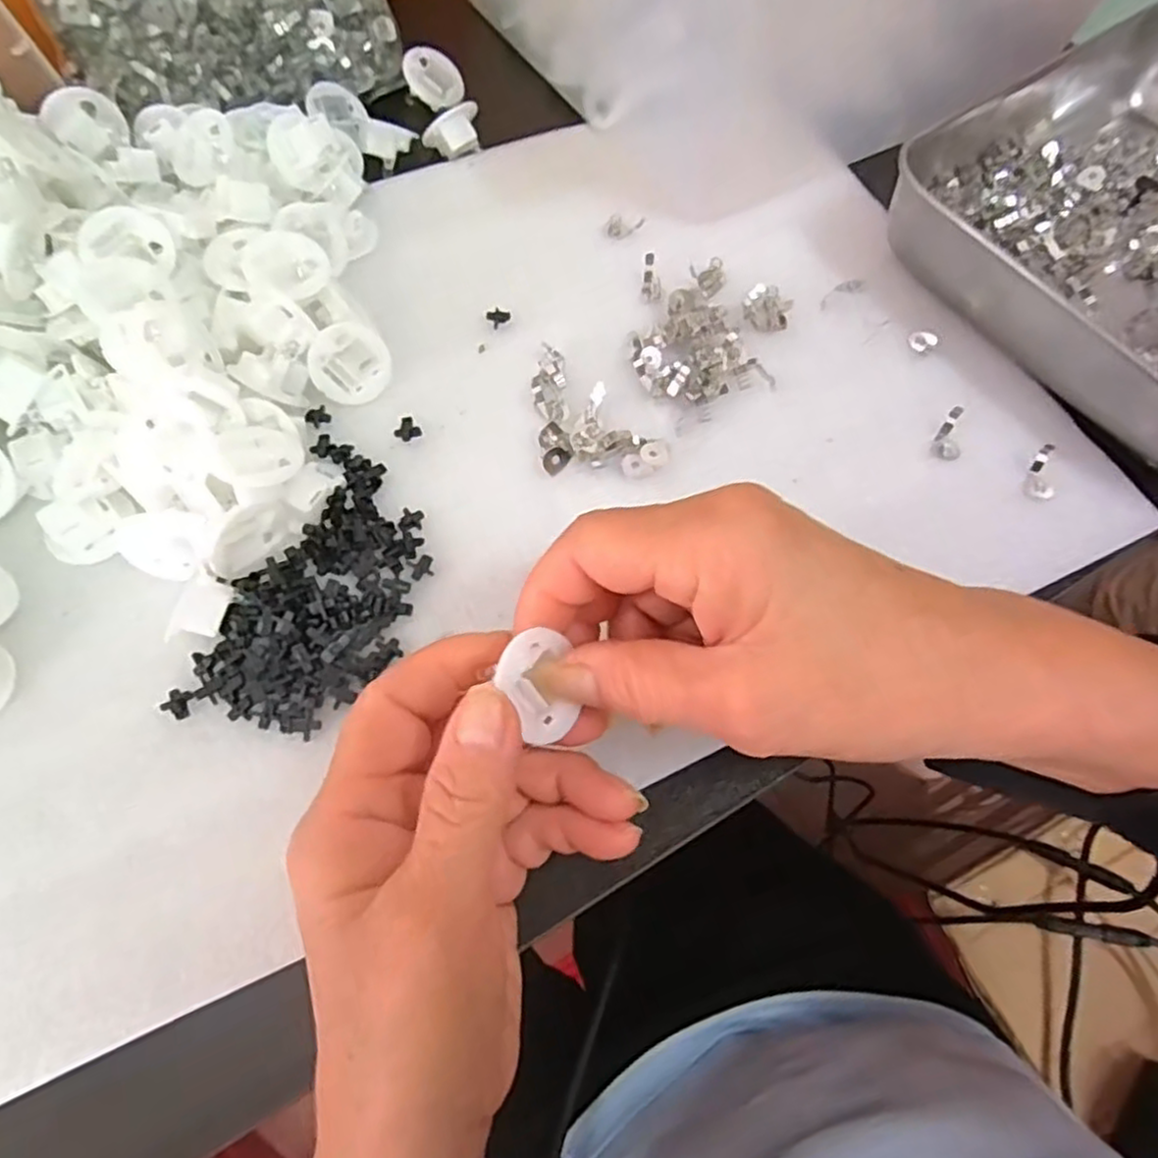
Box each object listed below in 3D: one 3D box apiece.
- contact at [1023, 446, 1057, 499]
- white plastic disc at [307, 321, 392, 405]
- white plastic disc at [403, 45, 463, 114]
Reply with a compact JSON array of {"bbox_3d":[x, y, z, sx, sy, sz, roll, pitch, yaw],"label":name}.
[{"bbox_3d":[0.193,-0.044,0.297,0.011,0.006,0.023,7,91,0],"label":"contact"},{"bbox_3d":[-0.097,-0.091,0.300,0.032,0.030,0.016,-18,26,-26],"label":"white plastic disc"},{"bbox_3d":[-0.078,-0.268,0.380,0.030,0.009,0.035,-33,97,-19],"label":"white plastic disc"}]

